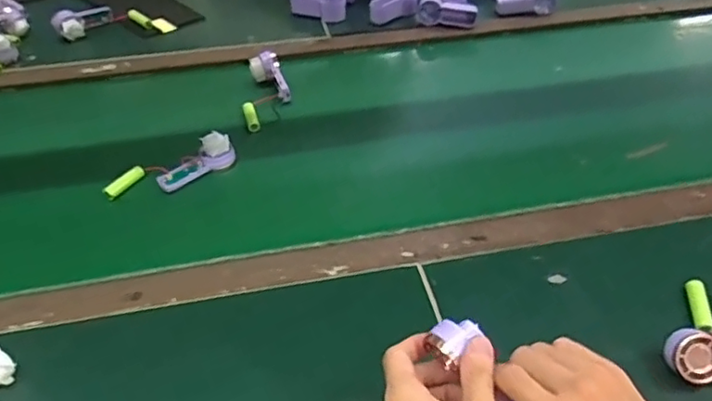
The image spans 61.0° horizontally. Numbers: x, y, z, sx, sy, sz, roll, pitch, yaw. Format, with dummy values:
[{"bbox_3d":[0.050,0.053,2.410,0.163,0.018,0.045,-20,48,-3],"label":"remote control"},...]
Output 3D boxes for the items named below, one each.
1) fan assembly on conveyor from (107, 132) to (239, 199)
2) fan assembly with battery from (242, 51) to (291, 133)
[{"bbox_3d":[-0.208,-0.038,0.680,0.146,0.033,0.044,-17,44,-18],"label":"fan assembly on conveyor"},{"bbox_3d":[-0.119,-0.141,0.801,0.062,0.030,0.133,2,56,2],"label":"fan assembly with battery"}]

